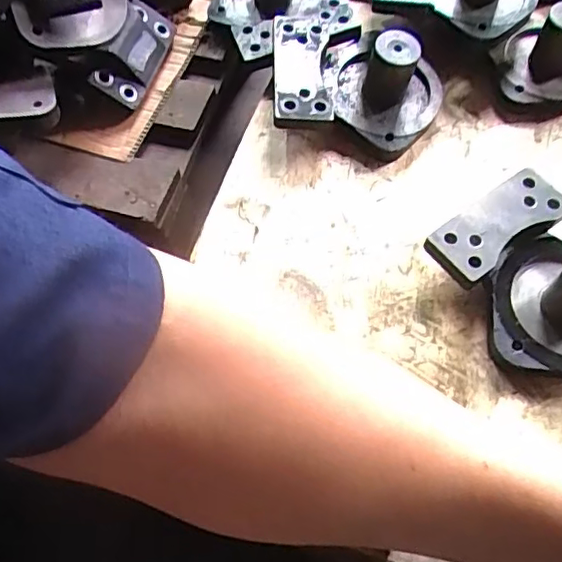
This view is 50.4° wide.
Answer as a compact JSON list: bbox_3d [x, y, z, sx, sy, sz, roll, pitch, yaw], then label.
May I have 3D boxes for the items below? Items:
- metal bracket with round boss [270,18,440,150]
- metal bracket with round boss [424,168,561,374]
[{"bbox_3d":[0.081,-0.213,0.623,0.182,0.094,0.143,5,62,2],"label":"metal bracket with round boss"},{"bbox_3d":[0.242,-0.008,0.533,0.148,0.071,0.182,-34,67,-17],"label":"metal bracket with round boss"}]

